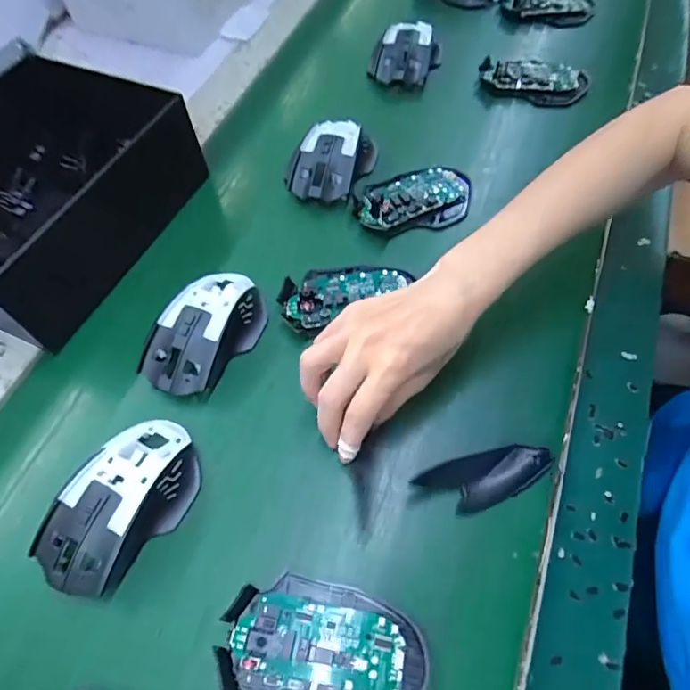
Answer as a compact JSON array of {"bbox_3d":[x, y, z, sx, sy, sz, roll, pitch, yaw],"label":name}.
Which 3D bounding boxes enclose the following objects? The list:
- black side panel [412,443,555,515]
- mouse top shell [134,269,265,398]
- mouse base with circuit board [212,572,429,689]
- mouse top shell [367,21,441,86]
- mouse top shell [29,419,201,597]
[{"bbox_3d":[0.094,0.088,0.330,0.091,0.019,0.033,-15,62,-6],"label":"black side panel"},{"bbox_3d":[-0.109,-0.014,0.388,0.068,0.033,0.114,29,66,17],"label":"mouse top shell"},{"bbox_3d":[-0.013,0.178,0.288,0.113,0.016,0.073,9,62,7],"label":"mouse base with circuit board"},{"bbox_3d":[0.066,-0.321,0.549,0.075,0.030,0.075,5,62,5],"label":"mouse top shell"},{"bbox_3d":[-0.145,0.100,0.323,0.068,0.035,0.115,30,67,17],"label":"mouse top shell"}]

